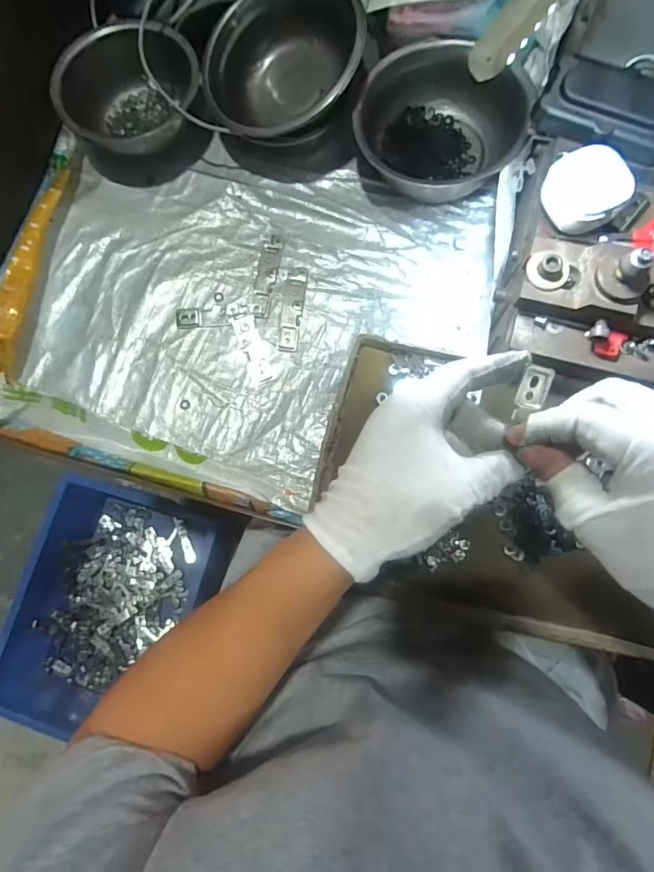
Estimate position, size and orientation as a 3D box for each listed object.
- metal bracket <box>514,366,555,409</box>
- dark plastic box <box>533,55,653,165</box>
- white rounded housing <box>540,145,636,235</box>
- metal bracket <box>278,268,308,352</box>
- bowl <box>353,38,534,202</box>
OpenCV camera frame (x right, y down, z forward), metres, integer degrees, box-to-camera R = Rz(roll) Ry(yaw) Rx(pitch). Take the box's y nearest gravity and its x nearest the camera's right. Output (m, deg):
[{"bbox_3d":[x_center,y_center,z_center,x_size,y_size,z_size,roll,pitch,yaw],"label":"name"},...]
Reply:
[{"bbox_3d":[0.125,-0.029,0.279,0.019,0.006,0.025,12,101,-7],"label":"metal bracket"},{"bbox_3d":[0.219,-0.249,0.355,0.106,0.035,0.043,29,84,8],"label":"dark plastic box"},{"bbox_3d":[0.191,-0.182,0.344,0.054,0.028,0.056,6,103,26],"label":"white rounded housing"},{"bbox_3d":[-0.034,-0.130,0.472,0.020,0.004,0.088,8,81,5],"label":"metal bracket"},{"bbox_3d":[0.113,-0.310,0.462,0.159,0.059,0.138,26,83,7],"label":"bowl"}]

